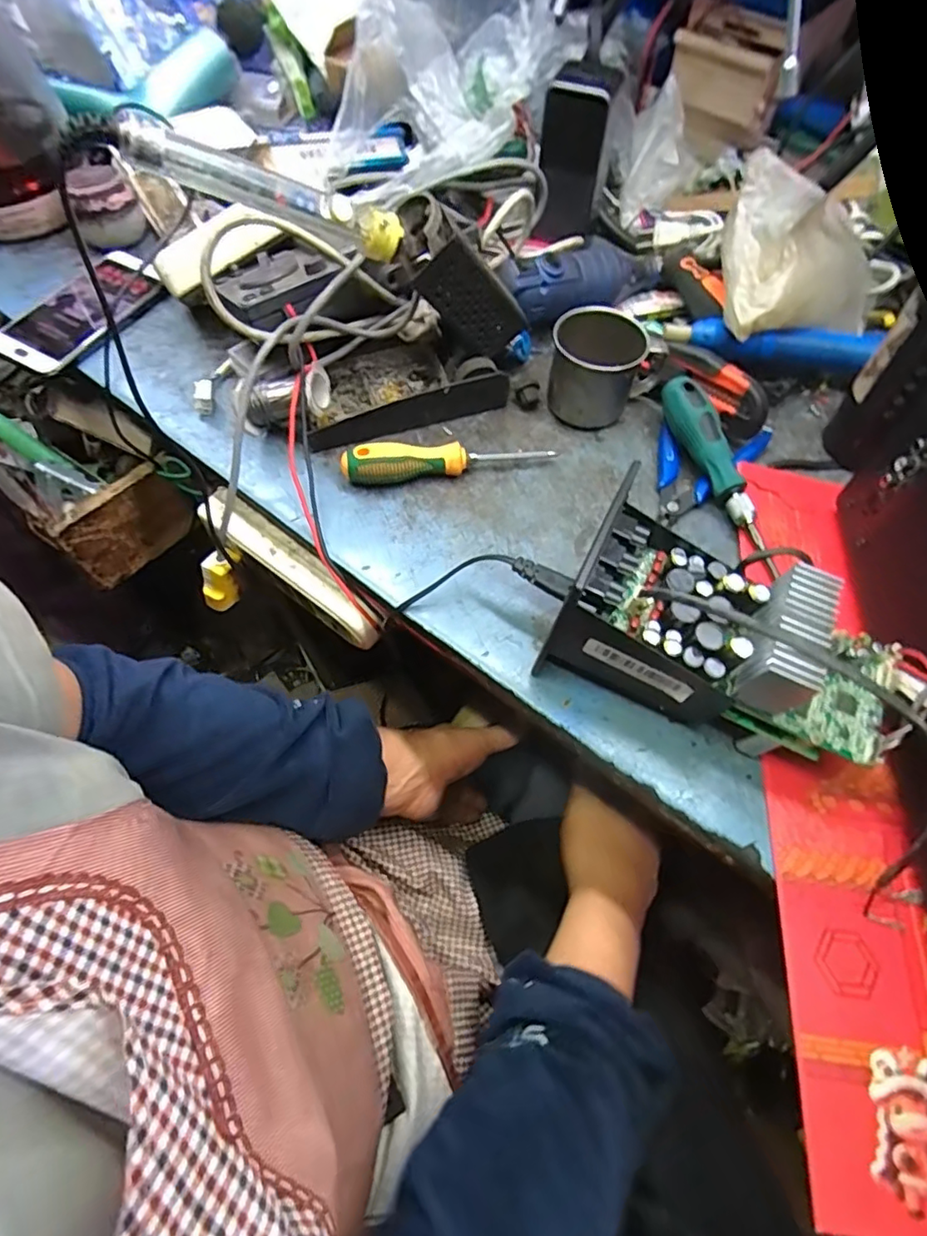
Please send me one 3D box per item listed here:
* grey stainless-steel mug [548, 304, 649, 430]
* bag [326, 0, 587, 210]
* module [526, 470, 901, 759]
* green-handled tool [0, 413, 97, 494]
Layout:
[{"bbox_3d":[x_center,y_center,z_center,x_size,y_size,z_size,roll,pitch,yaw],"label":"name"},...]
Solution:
[{"bbox_3d":[0.100,-0.190,0.444,0.063,0.057,0.066,8,63,3],"label":"grey stainless-steel mug"},{"bbox_3d":[-0.022,-0.443,0.442,0.172,0.140,0.154,-10,63,-6],"label":"bag"},{"bbox_3d":[0.140,0.015,0.323,0.178,0.095,0.086,26,65,12],"label":"module"},{"bbox_3d":[-0.404,-0.155,0.551,0.144,0.017,0.021,34,67,15],"label":"green-handled tool"}]

